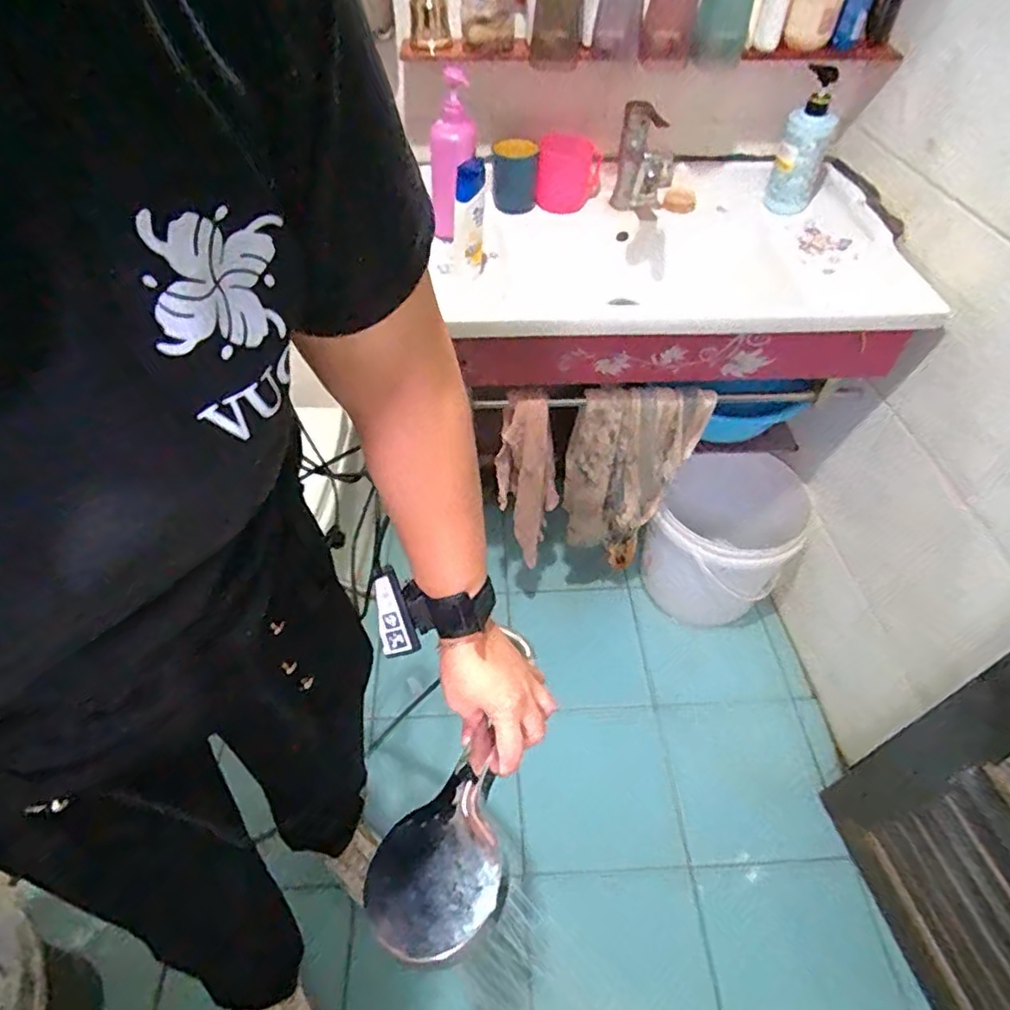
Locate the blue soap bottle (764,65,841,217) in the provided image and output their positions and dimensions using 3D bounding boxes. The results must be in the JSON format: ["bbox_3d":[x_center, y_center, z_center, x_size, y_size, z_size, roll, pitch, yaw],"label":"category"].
[{"bbox_3d":[0.508,-0.610,1.021,0.081,0.202,0.086,20,52,16],"label":"blue soap bottle"}]

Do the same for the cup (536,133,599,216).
[{"bbox_3d":[0.111,-0.574,1.061,0.107,0.117,0.077,4,50,3],"label":"cup"}]

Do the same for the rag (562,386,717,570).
[{"bbox_3d":[0.232,-0.028,1.185,0.228,0.495,0.068,-7,50,-7],"label":"rag"}]

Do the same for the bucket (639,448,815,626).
[{"bbox_3d":[0.483,0.077,1.359,0.291,0.285,0.332,24,54,19],"label":"bucket"}]

